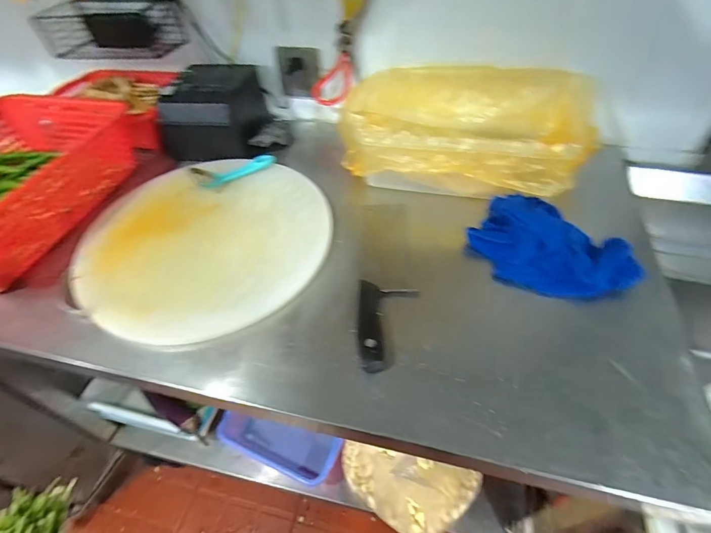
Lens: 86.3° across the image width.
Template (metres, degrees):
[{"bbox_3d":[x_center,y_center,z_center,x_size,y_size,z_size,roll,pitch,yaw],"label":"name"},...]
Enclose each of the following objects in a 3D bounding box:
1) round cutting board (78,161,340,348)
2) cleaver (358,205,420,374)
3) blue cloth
[{"bbox_3d":[-0.217,-0.048,0.567,0.346,0.016,0.328,2,55,-2],"label":"round cutting board"},{"bbox_3d":[0.043,0.007,0.515,0.075,0.015,0.283,-1,48,2],"label":"cleaver"},{"bbox_3d":[0.251,-0.032,0.521,0.147,0.049,0.217,-23,51,-18],"label":"blue cloth"}]

